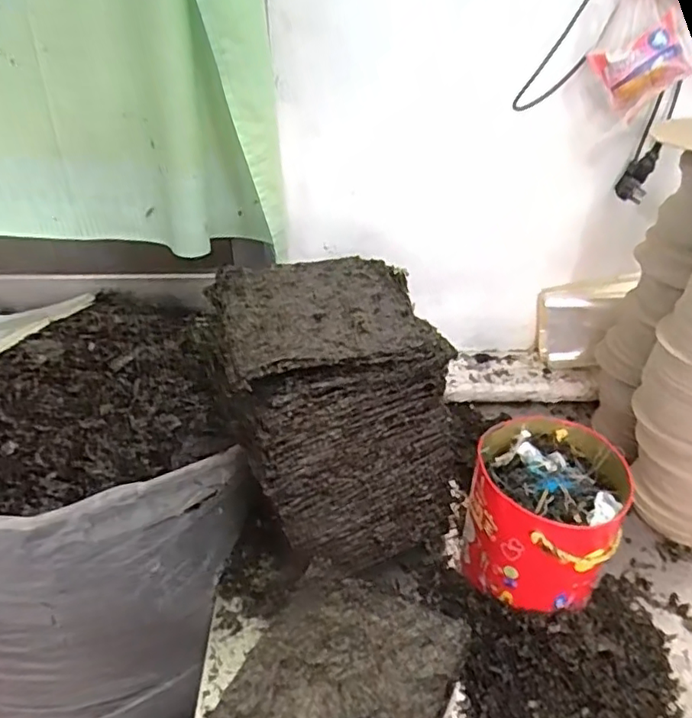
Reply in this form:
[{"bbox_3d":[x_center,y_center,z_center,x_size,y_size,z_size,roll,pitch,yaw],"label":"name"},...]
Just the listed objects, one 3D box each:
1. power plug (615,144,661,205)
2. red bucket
[{"bbox_3d":[0.434,-0.274,0.875,0.036,0.085,0.021,10,31,-23],"label":"power plug"},{"bbox_3d":[0.234,0.194,0.721,0.171,0.176,0.180,0,36,0],"label":"red bucket"}]

